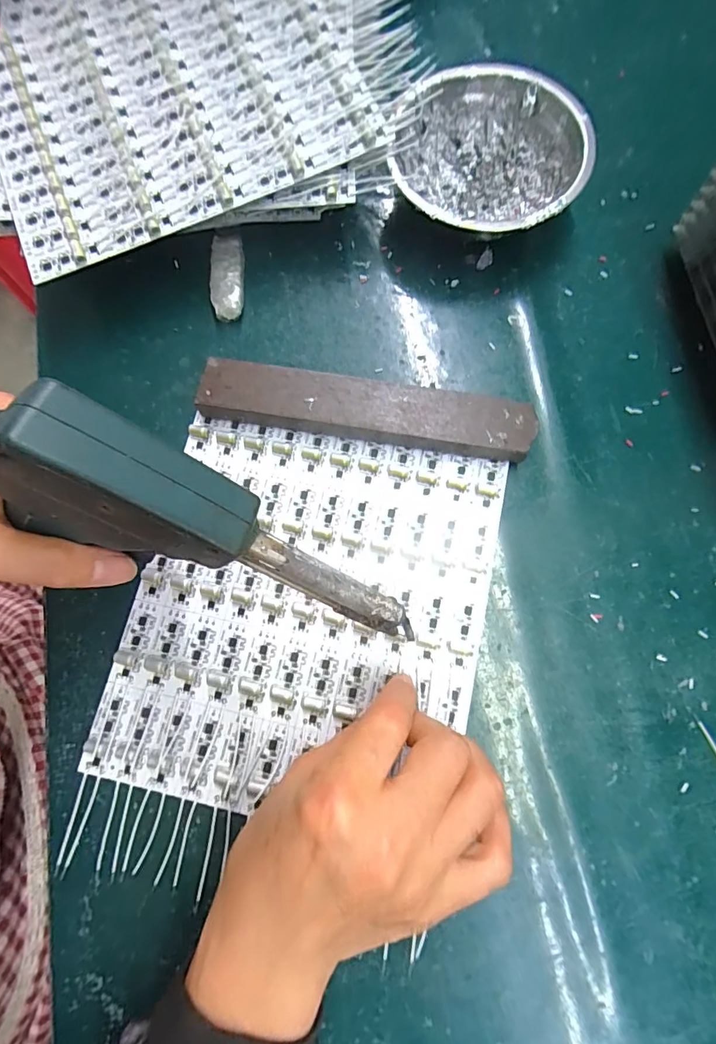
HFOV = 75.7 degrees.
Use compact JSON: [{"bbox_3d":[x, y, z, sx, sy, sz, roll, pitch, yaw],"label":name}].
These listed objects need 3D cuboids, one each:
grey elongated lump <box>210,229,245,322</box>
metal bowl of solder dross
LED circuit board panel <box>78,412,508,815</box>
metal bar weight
[{"bbox_3d":[-0.088,-0.168,0.309,0.022,0.010,0.069,-4,77,1],"label":"grey elongated lump"},{"bbox_3d":[0.083,-0.226,0.296,0.109,0.043,0.115,0,77,2],"label":"metal bowl of solder dross"},{"bbox_3d":[-0.029,0.051,0.261,0.191,0.005,0.208,12,78,4],"label":"LED circuit board panel"},{"bbox_3d":[0.003,-0.069,0.279,0.197,0.018,0.036,9,78,4],"label":"metal bar weight"}]

